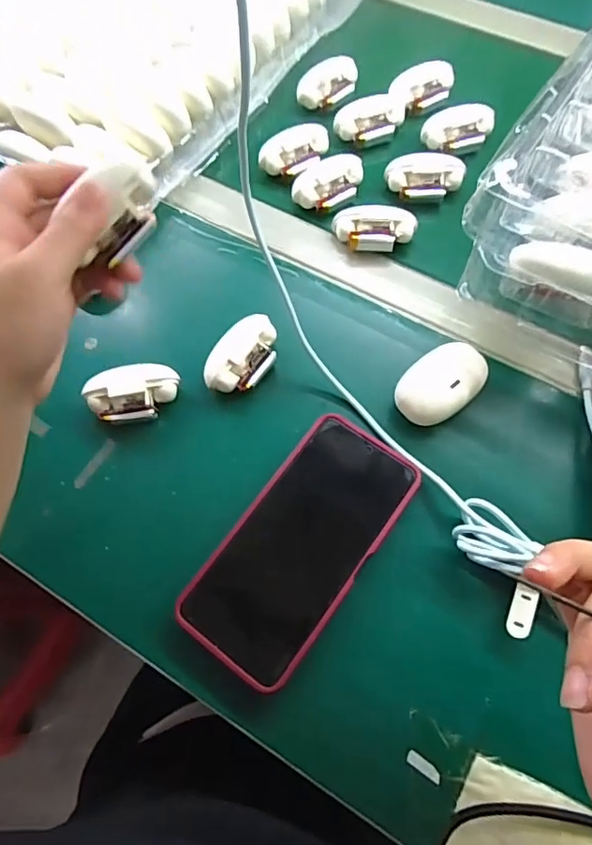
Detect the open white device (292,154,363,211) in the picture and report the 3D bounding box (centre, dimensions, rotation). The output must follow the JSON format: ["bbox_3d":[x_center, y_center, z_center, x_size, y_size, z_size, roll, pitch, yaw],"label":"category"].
[{"bbox_3d":[0.030,-0.205,0.443,0.064,0.021,0.034,-35,71,-12],"label":"open white device"}]

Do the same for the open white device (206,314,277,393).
[{"bbox_3d":[-0.036,-0.046,0.380,0.036,0.028,0.064,35,72,14],"label":"open white device"}]

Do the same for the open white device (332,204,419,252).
[{"bbox_3d":[0.064,-0.155,0.426,0.065,0.029,0.031,0,67,1],"label":"open white device"}]

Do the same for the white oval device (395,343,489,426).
[{"bbox_3d":[0.101,-0.026,0.364,0.064,0.025,0.043,-36,71,-13],"label":"white oval device"}]

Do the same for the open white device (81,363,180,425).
[{"bbox_3d":[-0.115,-0.020,0.372,0.063,0.028,0.036,-17,68,-6],"label":"open white device"}]

